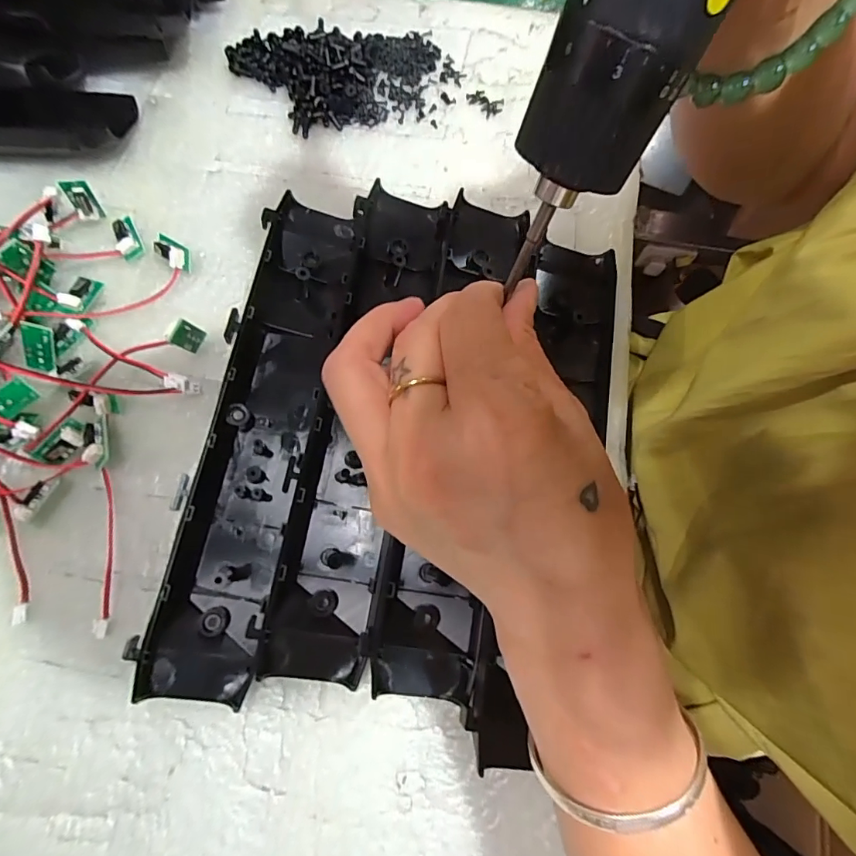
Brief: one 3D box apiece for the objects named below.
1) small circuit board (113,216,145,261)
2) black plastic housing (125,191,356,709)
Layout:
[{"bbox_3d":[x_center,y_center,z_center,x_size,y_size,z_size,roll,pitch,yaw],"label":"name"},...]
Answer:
[{"bbox_3d":[-0.190,-0.120,0.286,0.014,0.005,0.027,-23,89,-27],"label":"small circuit board"},{"bbox_3d":[-0.095,-0.006,0.247,0.061,0.023,0.271,8,75,3],"label":"black plastic housing"}]

